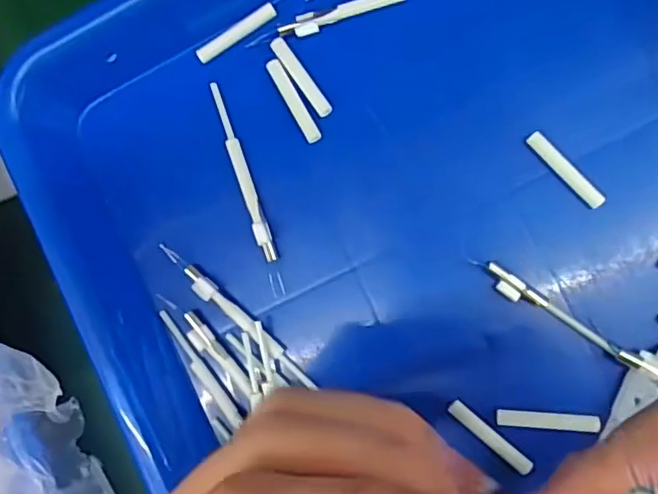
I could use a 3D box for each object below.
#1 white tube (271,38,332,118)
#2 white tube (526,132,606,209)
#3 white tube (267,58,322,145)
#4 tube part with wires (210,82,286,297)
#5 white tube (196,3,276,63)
[{"bbox_3d":[-0.010,-0.063,0.219,0.005,0.004,0.034,-35,84,7],"label":"white tube"},{"bbox_3d":[0.082,-0.027,0.207,0.006,0.004,0.033,-43,83,6],"label":"white tube"},{"bbox_3d":[-0.013,-0.054,0.220,0.005,0.004,0.034,-30,84,7],"label":"white tube"},{"bbox_3d":[-0.030,-0.022,0.221,0.005,0.006,0.082,-18,86,8],"label":"tube part with wires"},{"bbox_3d":[-0.035,-0.080,0.224,0.033,0.004,0.006,-31,84,7],"label":"white tube"}]

